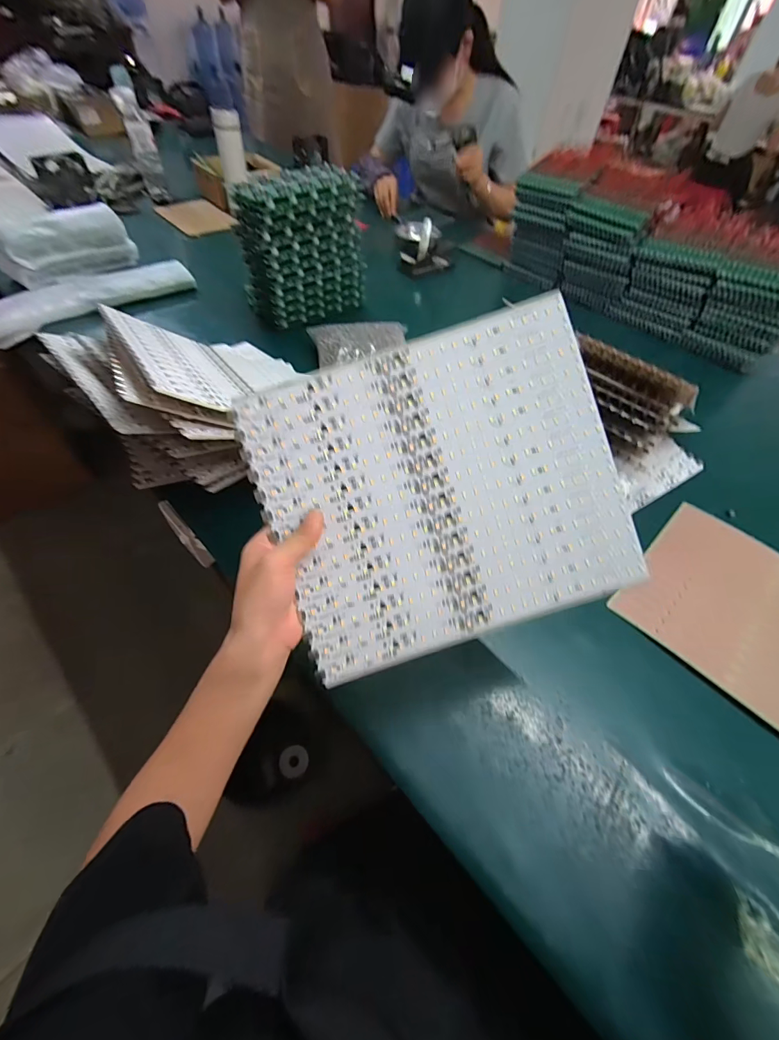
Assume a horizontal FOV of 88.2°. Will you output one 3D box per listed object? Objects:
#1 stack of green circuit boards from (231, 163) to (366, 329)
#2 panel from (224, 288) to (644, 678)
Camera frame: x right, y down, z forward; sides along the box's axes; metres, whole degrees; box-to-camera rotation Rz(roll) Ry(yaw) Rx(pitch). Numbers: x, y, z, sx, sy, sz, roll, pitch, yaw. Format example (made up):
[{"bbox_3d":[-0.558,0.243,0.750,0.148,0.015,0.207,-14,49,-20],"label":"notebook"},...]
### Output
[{"bbox_3d":[-0.181,-0.548,0.833,0.248,0.261,0.107,-36,63,-26],"label":"stack of green circuit boards"},{"bbox_3d":[0.043,-0.024,0.332,0.279,0.006,0.245,-19,92,0],"label":"panel"}]

